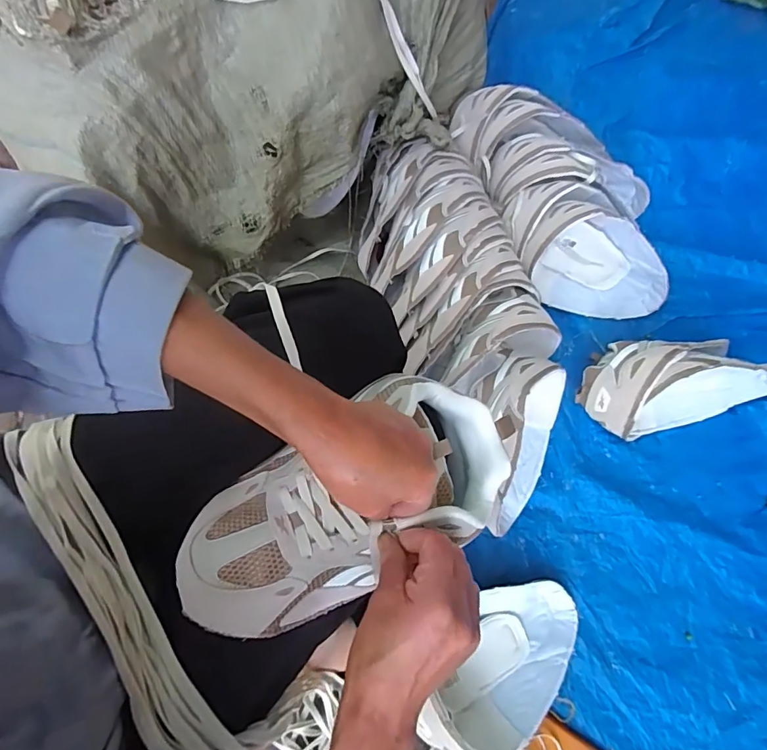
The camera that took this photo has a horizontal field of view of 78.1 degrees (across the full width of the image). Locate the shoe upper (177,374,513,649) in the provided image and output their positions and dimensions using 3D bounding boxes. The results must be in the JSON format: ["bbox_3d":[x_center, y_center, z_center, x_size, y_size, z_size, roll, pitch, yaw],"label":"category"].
[{"bbox_3d":[-0.026,0.094,0.343,0.245,0.073,0.122,-27,73,-11],"label":"shoe upper"}]

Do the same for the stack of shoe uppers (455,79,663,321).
[{"bbox_3d":[0.286,-0.285,0.761,0.235,0.171,0.411,-22,72,-7],"label":"stack of shoe uppers"}]

